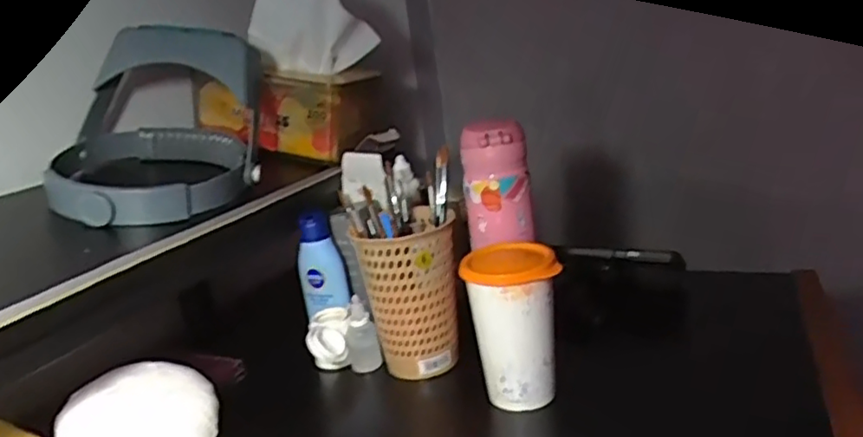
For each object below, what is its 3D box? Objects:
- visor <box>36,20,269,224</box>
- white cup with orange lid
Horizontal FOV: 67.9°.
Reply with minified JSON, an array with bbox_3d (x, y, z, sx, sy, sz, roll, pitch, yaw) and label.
[{"bbox_3d":[-0.280,-0.079,0.617,0.203,0.157,0.216,5,30,6],"label":"visor"},{"bbox_3d":[0.073,0.090,0.539,0.076,0.124,0.069,-4,16,16],"label":"white cup with orange lid"}]

